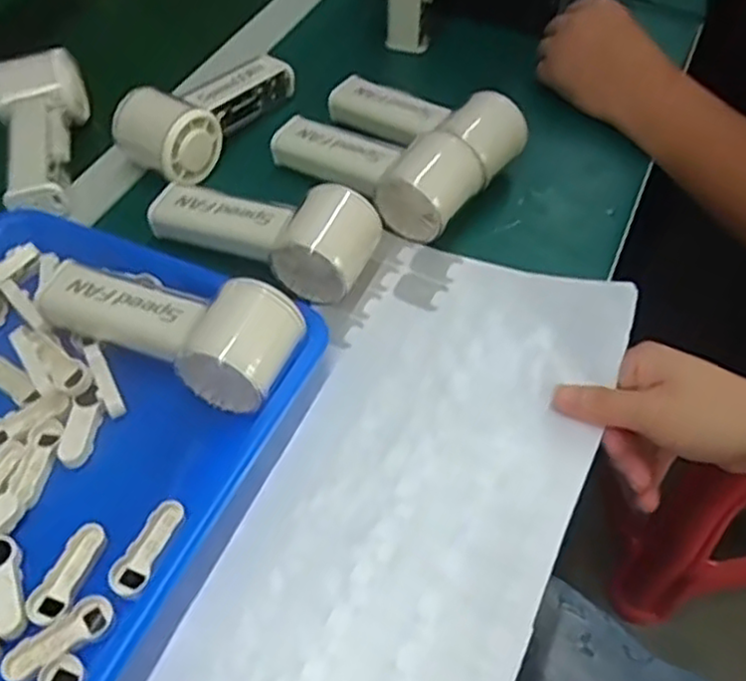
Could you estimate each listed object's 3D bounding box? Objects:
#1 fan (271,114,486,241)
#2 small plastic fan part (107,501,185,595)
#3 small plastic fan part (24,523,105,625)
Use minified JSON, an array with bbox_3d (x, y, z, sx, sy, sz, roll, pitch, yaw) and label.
[{"bbox_3d":[0.000,-0.130,0.514,0.153,0.055,0.060,29,58,20],"label":"fan"},{"bbox_3d":[-0.111,0.103,0.358,0.017,0.006,0.050,22,56,16],"label":"small plastic fan part"},{"bbox_3d":[-0.149,0.113,0.348,0.018,0.005,0.049,14,54,11],"label":"small plastic fan part"}]

